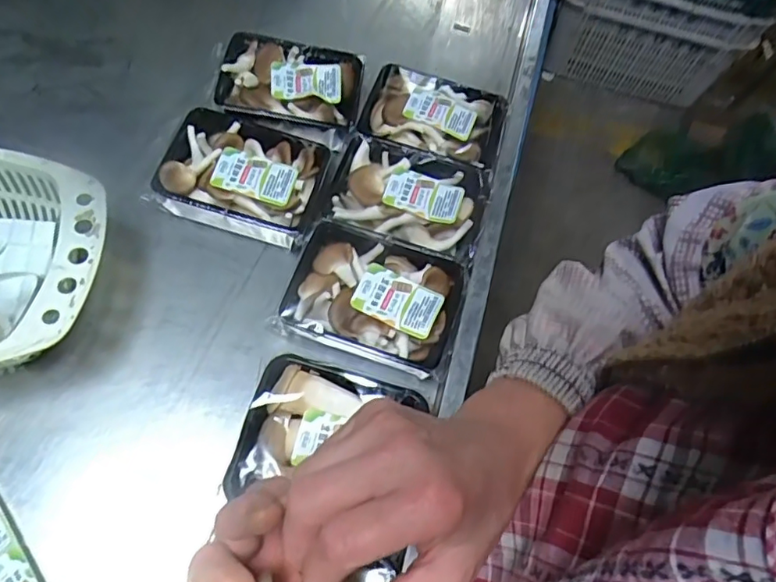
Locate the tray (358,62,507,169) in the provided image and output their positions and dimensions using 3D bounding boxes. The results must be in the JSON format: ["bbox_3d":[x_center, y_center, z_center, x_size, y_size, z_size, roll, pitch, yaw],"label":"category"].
[{"bbox_3d":[0.053,-0.204,0.669,0.165,0.047,0.121,16,64,4],"label":"tray"}]

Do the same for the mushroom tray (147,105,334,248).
[{"bbox_3d":[-0.154,-0.123,0.612,0.165,0.053,0.124,12,64,2],"label":"mushroom tray"}]

